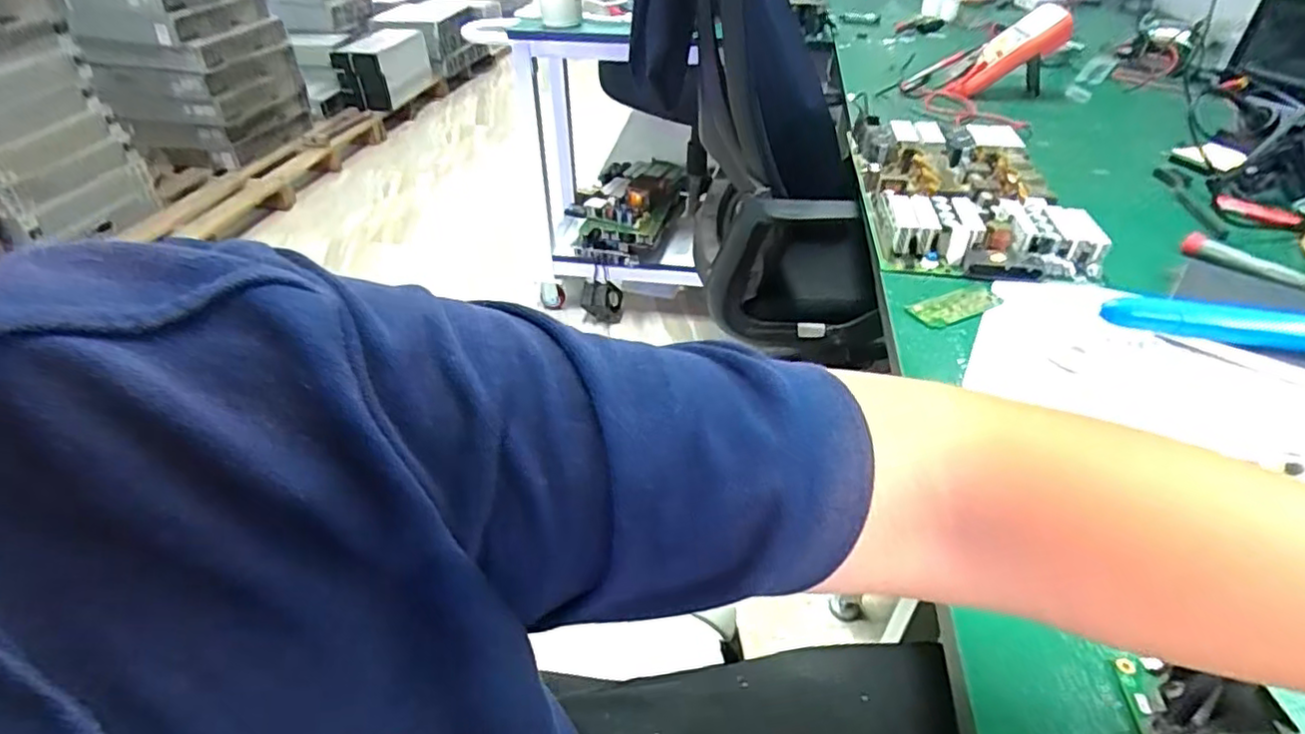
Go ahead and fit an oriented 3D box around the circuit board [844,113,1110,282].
[{"bbox_3d":[0.339,-0.202,0.721,0.199,0.043,0.346,5,39,6],"label":"circuit board"}]

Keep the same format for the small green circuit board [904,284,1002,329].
[{"bbox_3d":[0.265,-0.053,0.556,0.092,0.006,0.036,-15,41,-18],"label":"small green circuit board"}]

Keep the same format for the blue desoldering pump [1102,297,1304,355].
[{"bbox_3d":[0.508,-0.015,0.477,0.310,0.036,0.034,10,40,12],"label":"blue desoldering pump"}]

